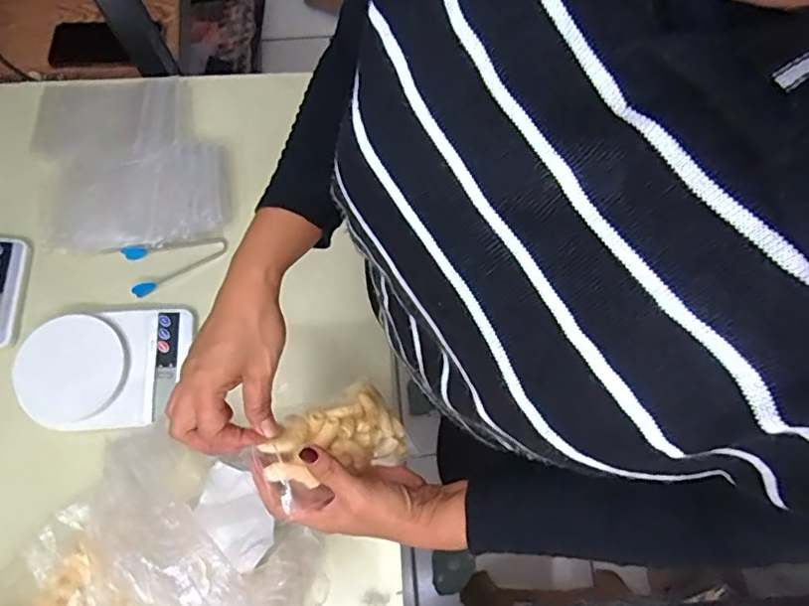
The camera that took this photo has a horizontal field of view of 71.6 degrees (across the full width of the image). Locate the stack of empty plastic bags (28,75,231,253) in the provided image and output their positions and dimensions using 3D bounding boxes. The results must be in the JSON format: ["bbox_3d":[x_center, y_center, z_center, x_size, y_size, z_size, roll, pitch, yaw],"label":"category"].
[{"bbox_3d":[-0.337,-0.180,0.679,0.234,0.029,0.230,-5,74,-2],"label":"stack of empty plastic bags"}]

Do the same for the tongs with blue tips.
[{"bbox_3d":[-0.268,-0.055,0.661,0.111,0.024,0.063,-23,75,-7],"label":"tongs with blue tips"}]

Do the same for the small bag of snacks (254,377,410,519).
[{"bbox_3d":[-0.059,0.108,0.468,0.125,0.030,0.070,-11,71,-37],"label":"small bag of snacks"}]

